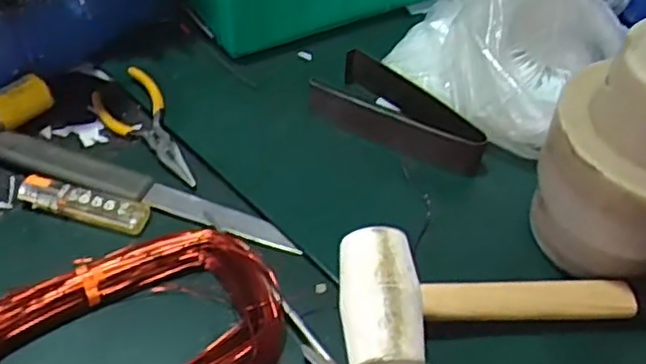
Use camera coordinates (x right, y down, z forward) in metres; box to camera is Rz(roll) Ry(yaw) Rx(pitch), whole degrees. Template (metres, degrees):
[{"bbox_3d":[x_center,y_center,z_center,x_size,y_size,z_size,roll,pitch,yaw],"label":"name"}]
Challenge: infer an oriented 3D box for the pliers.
[{"bbox_3d":[-0.133,-0.039,0.495,0.047,0.012,0.123,-18,53,-19],"label":"pliers"}]

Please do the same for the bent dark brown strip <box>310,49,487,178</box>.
[{"bbox_3d":[0.056,-0.046,0.504,0.134,0.033,0.072,34,55,23],"label":"bent dark brown strip"}]

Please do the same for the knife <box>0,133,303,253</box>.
[{"bbox_3d":[-0.125,0.006,0.459,0.227,0.009,0.026,16,50,10],"label":"knife"}]

